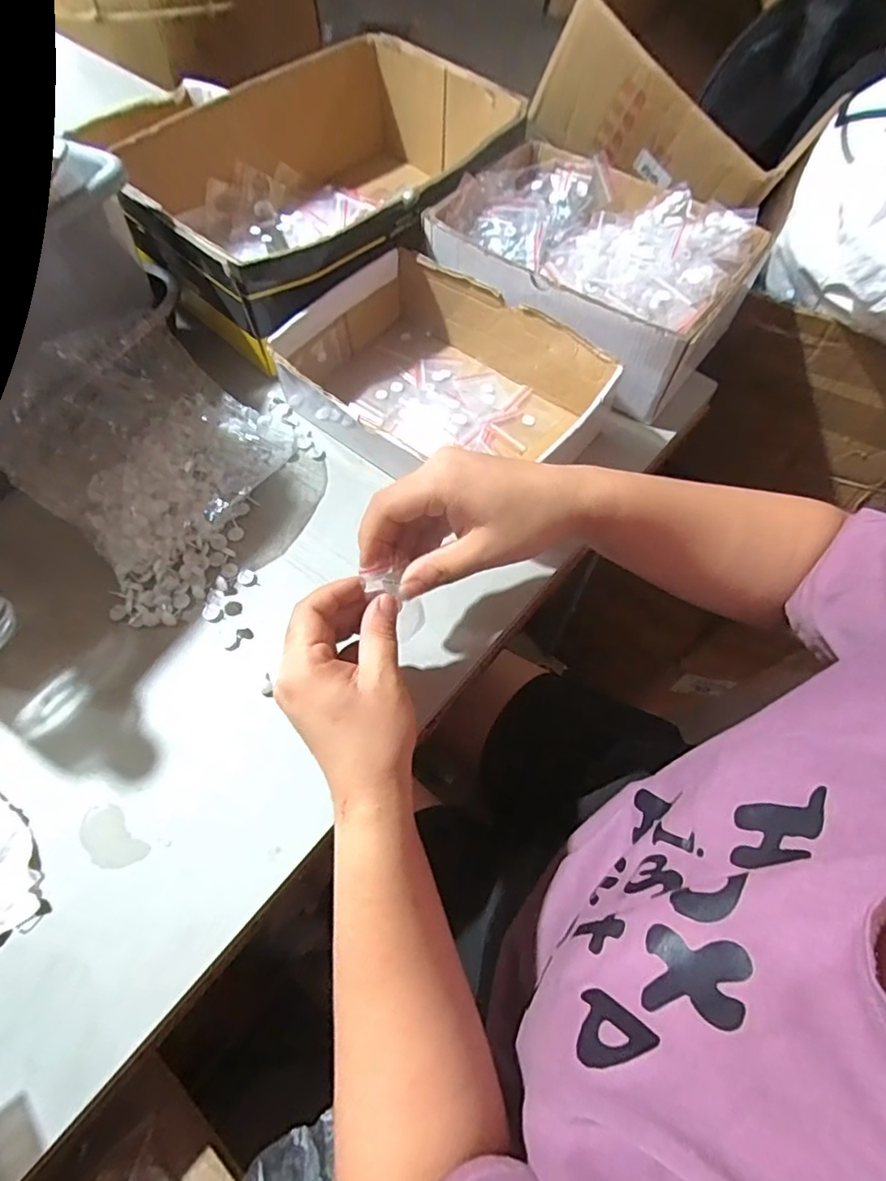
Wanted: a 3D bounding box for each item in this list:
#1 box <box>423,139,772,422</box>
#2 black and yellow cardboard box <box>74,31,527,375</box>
[{"bbox_3d":[0.130,-0.289,0.502,0.259,0.086,0.187,32,67,14],"label":"box"},{"bbox_3d":[-0.108,-0.387,0.553,0.239,0.119,0.354,39,69,17],"label":"black and yellow cardboard box"}]

